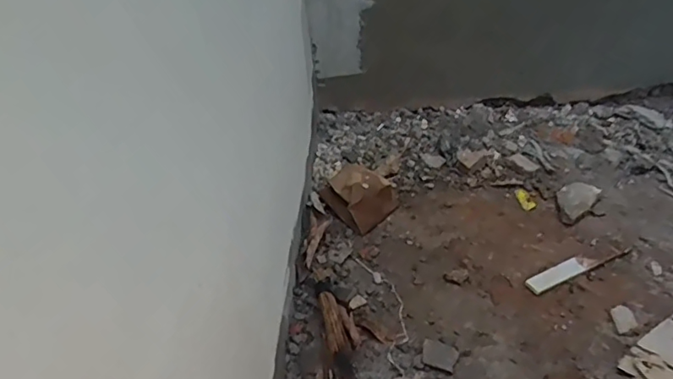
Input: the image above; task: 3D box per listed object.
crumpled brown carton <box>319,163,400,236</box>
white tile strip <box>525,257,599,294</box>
[{"bbox_3d":[0.057,0.004,1.273,0.153,0.059,0.158,-32,49,-30],"label":"crumpled brown carton"},{"bbox_3d":[0.444,0.161,1.096,0.179,0.013,0.036,-15,59,-28],"label":"white tile strip"}]

